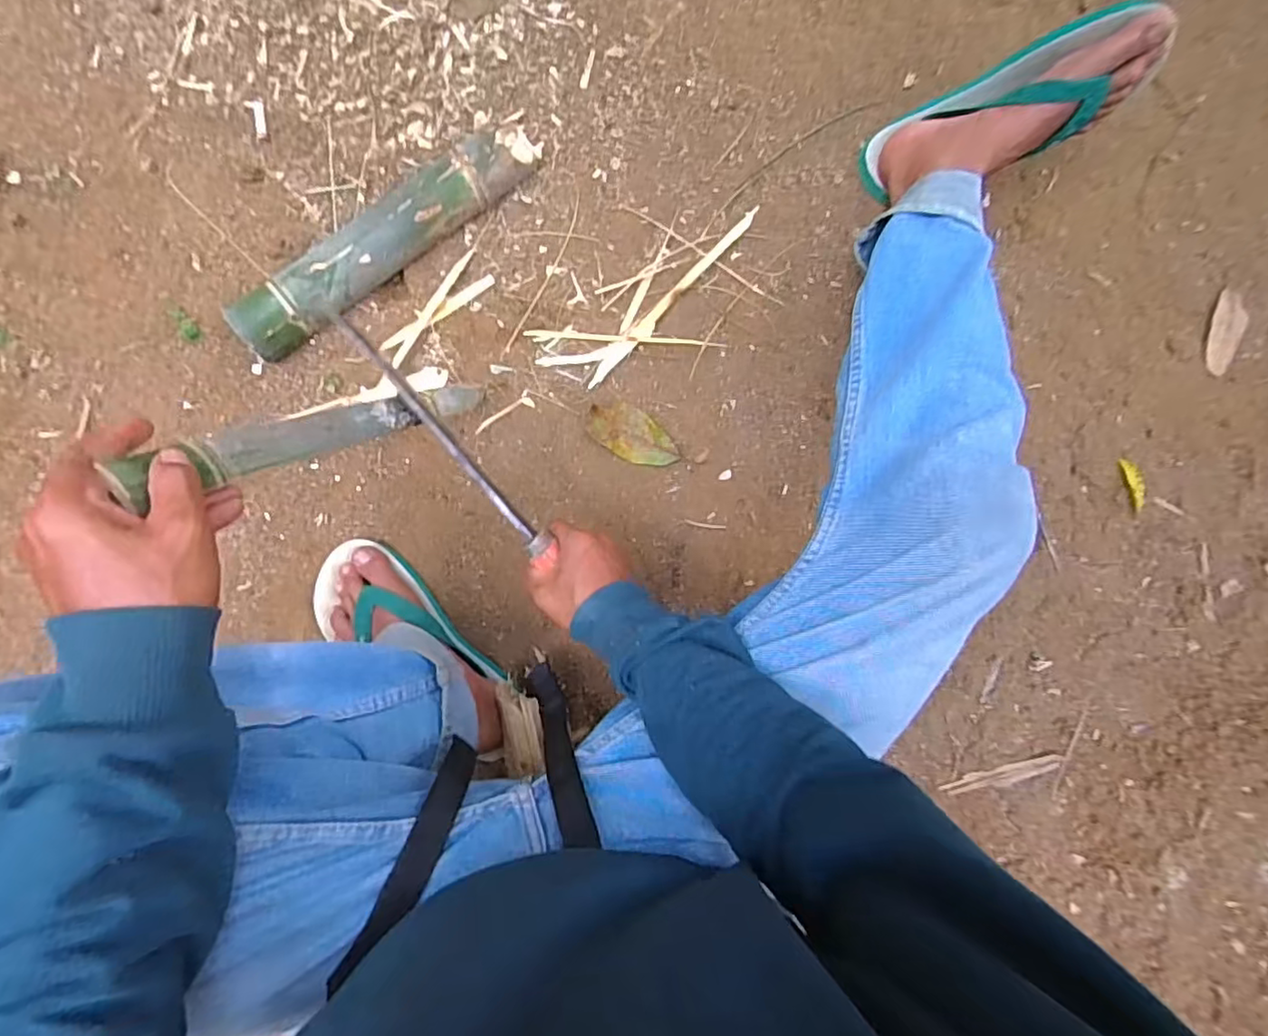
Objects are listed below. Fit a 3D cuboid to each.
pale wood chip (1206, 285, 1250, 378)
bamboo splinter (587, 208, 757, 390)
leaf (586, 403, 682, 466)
[{"bbox_3d":[0.729,-0.226,0.756,0.042,0.011,0.096,2,93,-9],"label":"pale wood chip"},{"bbox_3d":[0.044,-0.236,0.656,0.260,0.008,0.019,-45,99,-4],"label":"bamboo splinter"},{"bbox_3d":[0.000,-0.087,0.655,0.101,0.005,0.051,34,88,-9],"label":"leaf"}]

